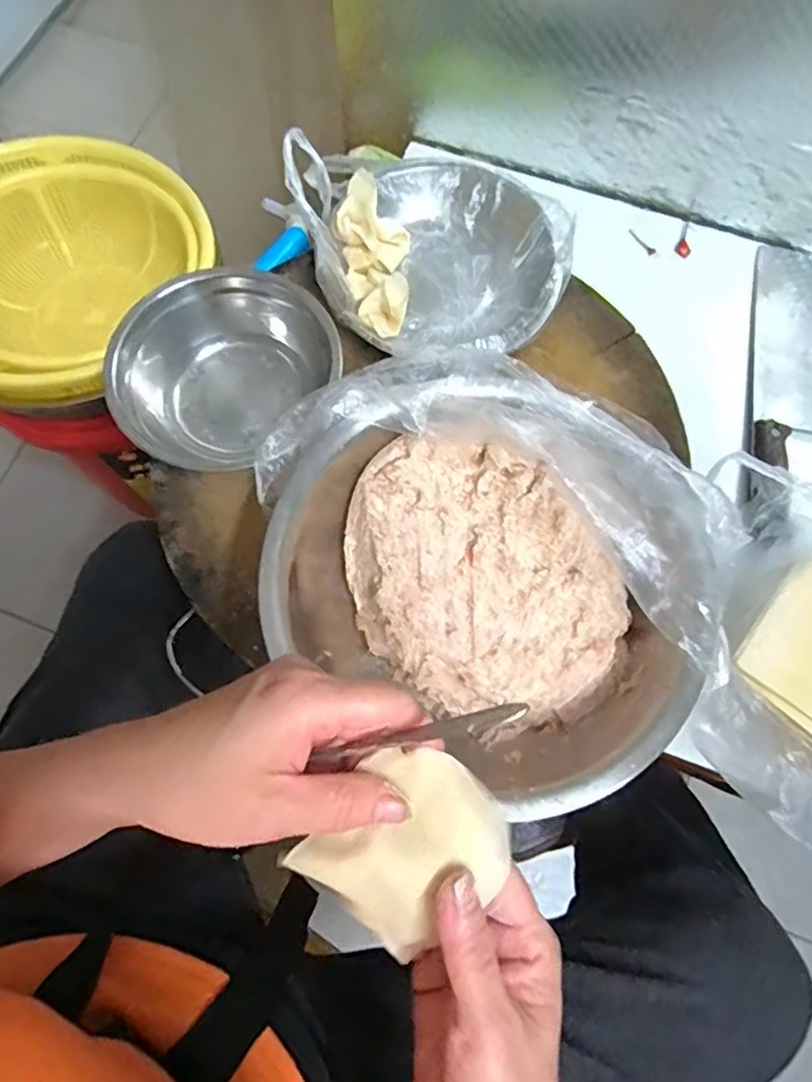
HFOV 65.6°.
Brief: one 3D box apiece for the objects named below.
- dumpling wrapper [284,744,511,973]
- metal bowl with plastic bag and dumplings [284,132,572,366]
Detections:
[{"bbox_3d":[-0.002,0.135,0.270,0.075,0.018,0.092,37,99,-6],"label":"dumpling wrapper"},{"bbox_3d":[0.012,-0.235,0.510,0.234,0.060,0.181,18,72,4],"label":"metal bowl with plastic bag and dumplings"}]

